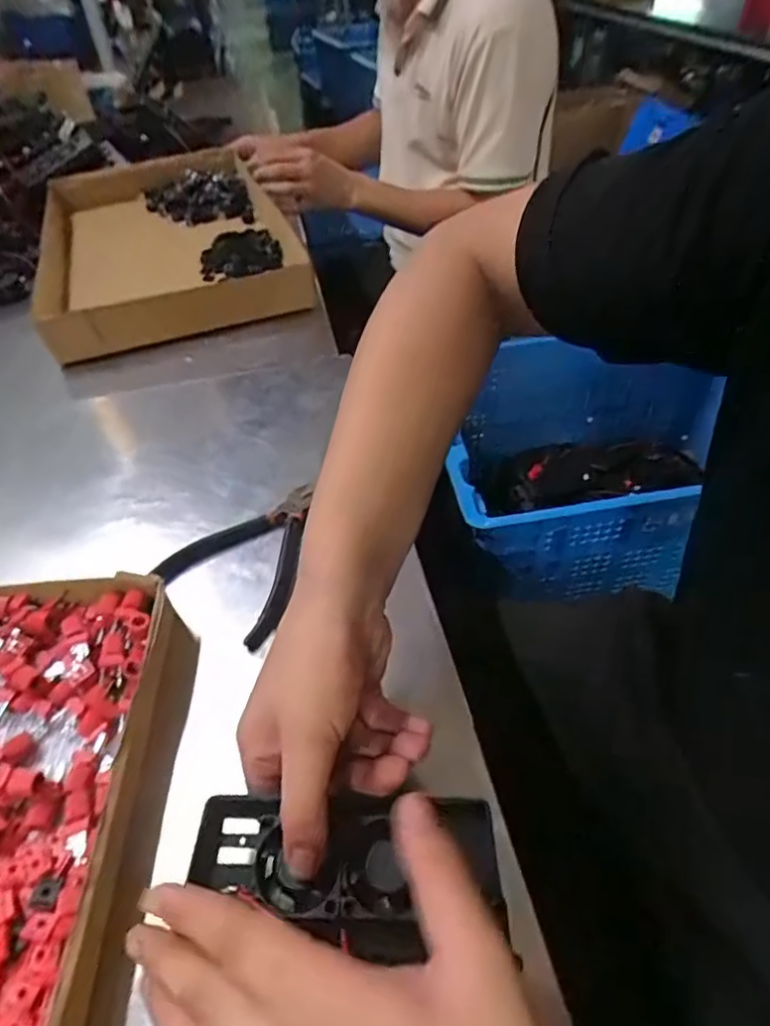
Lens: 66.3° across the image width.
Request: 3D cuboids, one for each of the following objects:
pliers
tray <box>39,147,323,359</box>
[{"bbox_3d":[-0.090,0.027,0.452,0.114,0.012,0.133,29,54,28],"label":"pliers"},{"bbox_3d":[-0.315,-0.404,0.848,0.326,0.062,0.529,-17,47,-12],"label":"tray"}]

